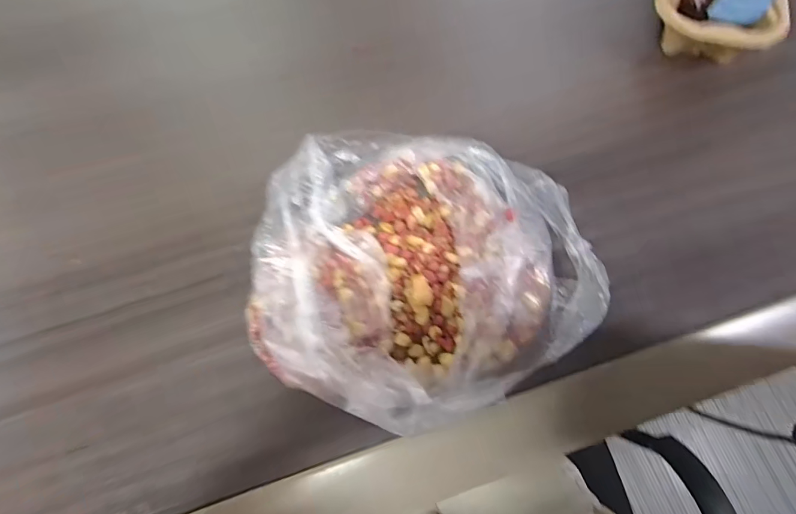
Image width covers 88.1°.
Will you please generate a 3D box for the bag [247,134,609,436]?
[{"bbox_3d":[0.008,-0.010,0.305,0.244,0.058,0.238,-31,71,-10],"label":"bag"}]

